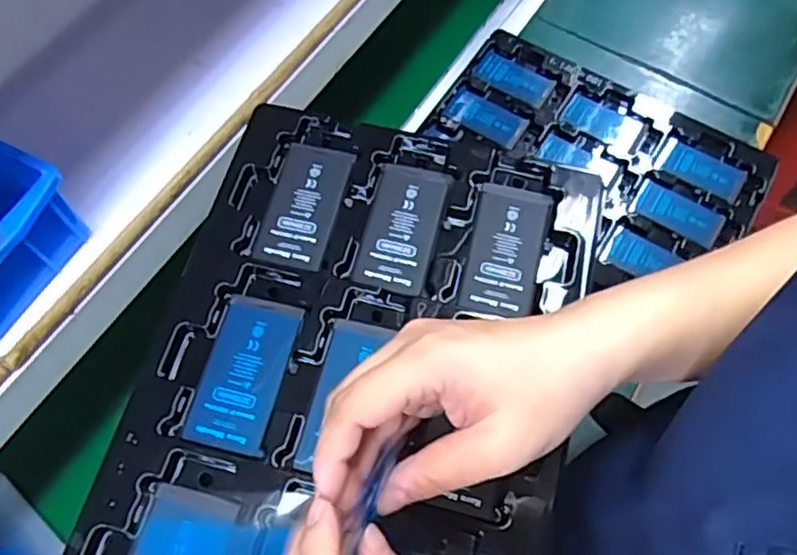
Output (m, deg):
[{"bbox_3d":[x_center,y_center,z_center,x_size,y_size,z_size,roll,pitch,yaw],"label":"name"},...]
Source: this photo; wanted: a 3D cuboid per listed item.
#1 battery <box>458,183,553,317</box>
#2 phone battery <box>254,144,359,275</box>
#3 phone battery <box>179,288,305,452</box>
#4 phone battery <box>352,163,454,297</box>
[{"bbox_3d":[0.064,-0.016,0.386,0.043,0.005,0.083,12,65,6],"label":"battery"},{"bbox_3d":[-0.058,-0.046,0.403,0.044,0.004,0.084,13,65,7],"label":"phone battery"},{"bbox_3d":[-0.084,0.051,0.357,0.043,0.004,0.084,12,65,6],"label":"phone battery"},{"bbox_3d":[0.003,-0.032,0.393,0.044,0.005,0.084,13,65,7],"label":"phone battery"}]

